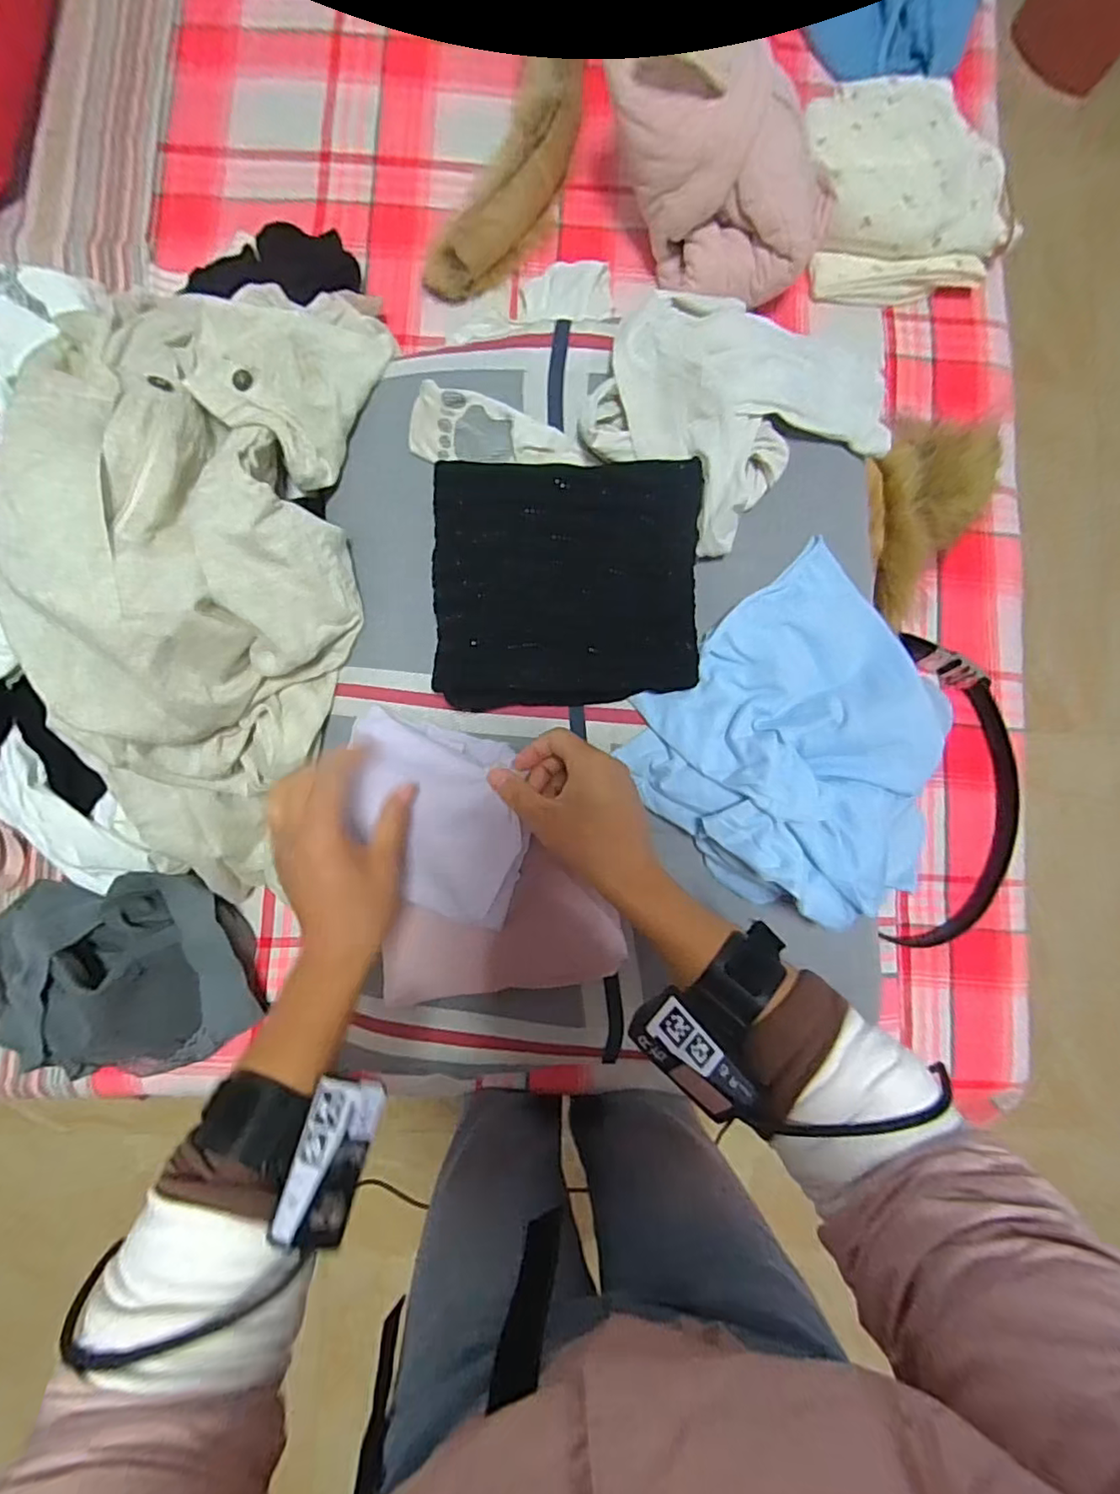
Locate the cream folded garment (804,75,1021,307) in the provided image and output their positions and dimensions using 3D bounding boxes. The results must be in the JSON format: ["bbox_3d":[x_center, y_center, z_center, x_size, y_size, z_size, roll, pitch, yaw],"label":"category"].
[{"bbox_3d":[0.445,-0.725,0.780,0.235,0.079,0.247,-3,85,-4],"label":"cream folded garment"}]

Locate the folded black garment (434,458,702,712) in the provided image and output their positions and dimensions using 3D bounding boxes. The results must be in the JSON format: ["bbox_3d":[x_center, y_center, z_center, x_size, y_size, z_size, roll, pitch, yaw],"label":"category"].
[{"bbox_3d":[0.004,-0.117,0.439,0.195,0.057,0.170,0,85,-4],"label":"folded black garment"}]

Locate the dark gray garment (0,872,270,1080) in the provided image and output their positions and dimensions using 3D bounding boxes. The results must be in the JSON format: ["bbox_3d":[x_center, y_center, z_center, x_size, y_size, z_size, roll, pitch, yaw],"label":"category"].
[{"bbox_3d":[-0.467,0.244,0.622,0.262,0.096,0.211,-4,85,-4],"label":"dark gray garment"}]

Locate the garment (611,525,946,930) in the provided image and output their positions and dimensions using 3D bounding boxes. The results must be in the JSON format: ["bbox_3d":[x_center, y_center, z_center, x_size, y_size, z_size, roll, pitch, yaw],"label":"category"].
[{"bbox_3d":[0.193,0.009,0.454,0.229,0.067,0.243,-42,89,-6],"label":"garment"}]

